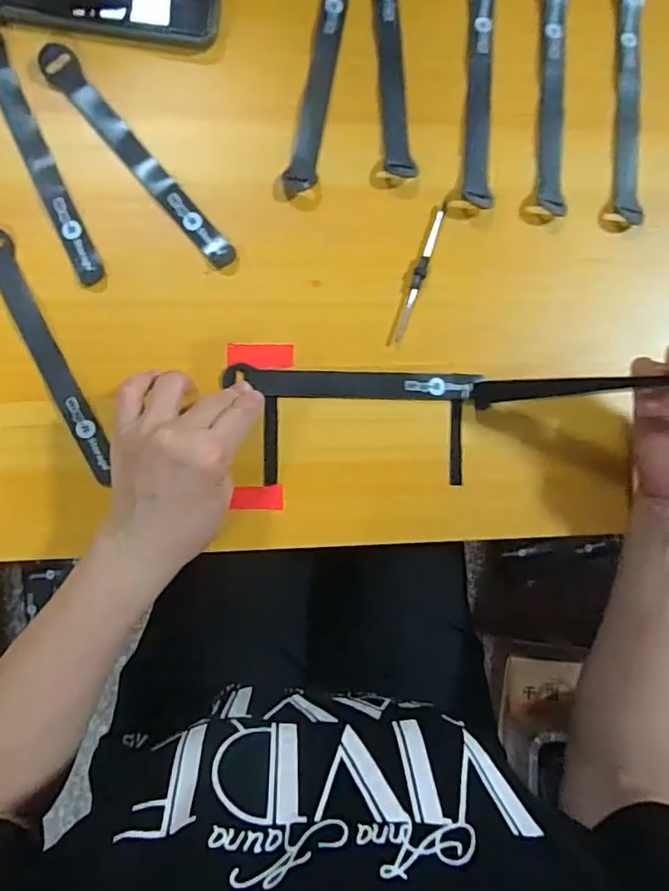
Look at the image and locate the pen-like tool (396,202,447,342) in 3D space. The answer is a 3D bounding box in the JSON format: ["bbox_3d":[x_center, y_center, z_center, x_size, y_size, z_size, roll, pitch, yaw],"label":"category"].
[{"bbox_3d":[0.066,-0.133,0.426,0.009,0.007,0.113,18,85,-4],"label":"pen-like tool"}]

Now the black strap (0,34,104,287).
[{"bbox_3d":[-0.213,-0.209,0.408,0.023,0.007,0.200,-26,89,-6],"label":"black strap"}]

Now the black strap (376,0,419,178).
[{"bbox_3d":[0.045,-0.300,0.435,0.022,0.006,0.190,-3,87,-5],"label":"black strap"}]

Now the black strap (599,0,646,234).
[{"bbox_3d":[0.236,-0.269,0.454,0.029,0.009,0.202,7,86,-5],"label":"black strap"}]

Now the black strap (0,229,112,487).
[{"bbox_3d":[-0.204,-0.065,0.402,0.023,0.007,0.195,-26,89,-6],"label":"black strap"}]

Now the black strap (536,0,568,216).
[{"bbox_3d":[0.173,-0.275,0.446,0.021,0.006,0.190,3,86,-5],"label":"black strap"}]

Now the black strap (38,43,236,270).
[{"bbox_3d":[-0.141,-0.209,0.411,0.023,0.009,0.196,-42,91,-6],"label":"black strap"}]

